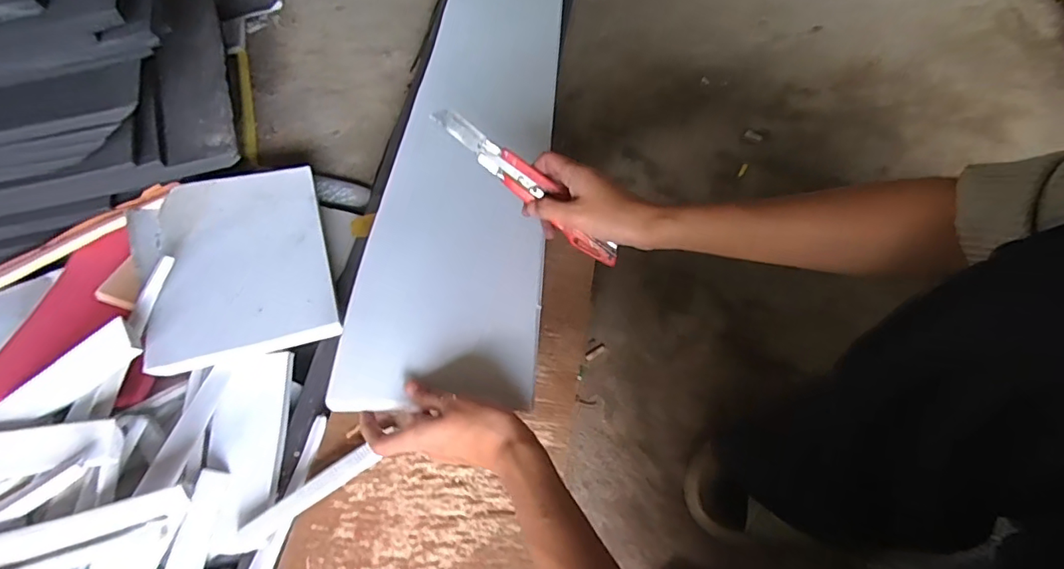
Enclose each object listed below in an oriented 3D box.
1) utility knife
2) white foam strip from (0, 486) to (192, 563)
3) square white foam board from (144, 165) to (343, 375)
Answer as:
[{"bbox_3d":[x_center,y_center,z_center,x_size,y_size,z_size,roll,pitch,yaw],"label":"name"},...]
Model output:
[{"bbox_3d":[-0.003,-0.086,0.454,0.198,0.024,0.019,41,68,-4],"label":"utility knife"},{"bbox_3d":[-0.408,0.206,0.414,0.292,0.016,0.022,-16,65,5],"label":"white foam strip"},{"bbox_3d":[-0.298,-0.028,0.544,0.162,0.012,0.218,-11,61,-17],"label":"square white foam board"}]

